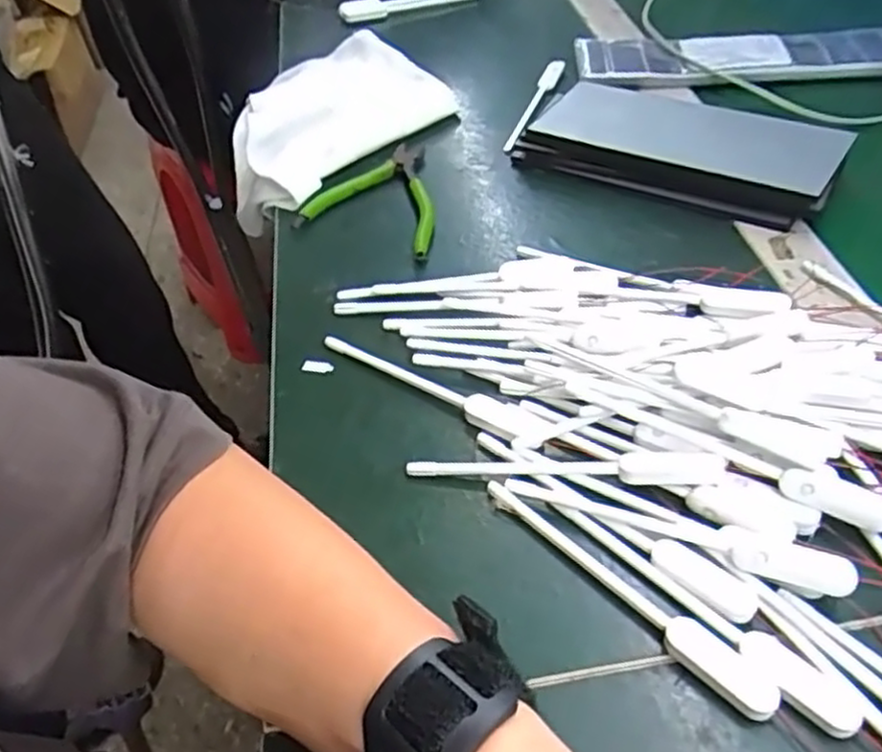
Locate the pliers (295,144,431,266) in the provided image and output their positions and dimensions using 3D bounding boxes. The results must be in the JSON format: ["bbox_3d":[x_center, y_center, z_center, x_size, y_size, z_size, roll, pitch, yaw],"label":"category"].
[{"bbox_3d":[-0.030,-0.128,0.536,0.110,0.011,0.115,19,52,25],"label":"pliers"}]

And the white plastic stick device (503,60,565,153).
[{"bbox_3d":[0.074,-0.224,0.615,0.017,0.010,0.143,13,49,18],"label":"white plastic stick device"}]

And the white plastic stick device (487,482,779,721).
[{"bbox_3d":[0.072,0.088,0.313,0.015,0.009,0.142,-38,52,-25],"label":"white plastic stick device"}]

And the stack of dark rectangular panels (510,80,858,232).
[{"bbox_3d":[0.165,-0.161,0.526,0.211,0.039,0.096,23,54,27],"label":"stack of dark rectangular panels"}]

